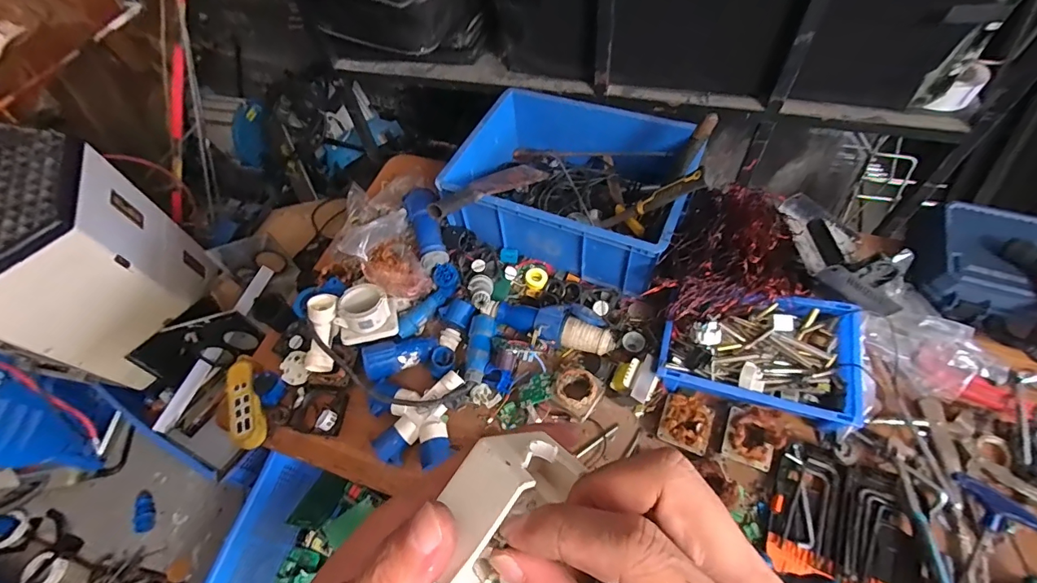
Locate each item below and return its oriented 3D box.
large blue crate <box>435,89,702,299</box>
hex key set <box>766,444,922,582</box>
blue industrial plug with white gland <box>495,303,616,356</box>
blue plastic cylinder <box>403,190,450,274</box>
[{"bbox_3d":[0.125,-0.252,0.995,0.478,0.193,0.384,20,61,17],"label":"large blue crate"},{"bbox_3d":[0.498,0.360,0.689,0.199,0.020,0.203,20,61,17],"label":"hex key set"},{"bbox_3d":[0.068,0.065,0.882,0.238,0.060,0.082,9,58,11],"label":"blue industrial plug with white gland"},{"bbox_3d":[-0.203,-0.139,1.010,0.075,0.056,0.210,-16,57,-5],"label":"blue plastic cylinder"}]

